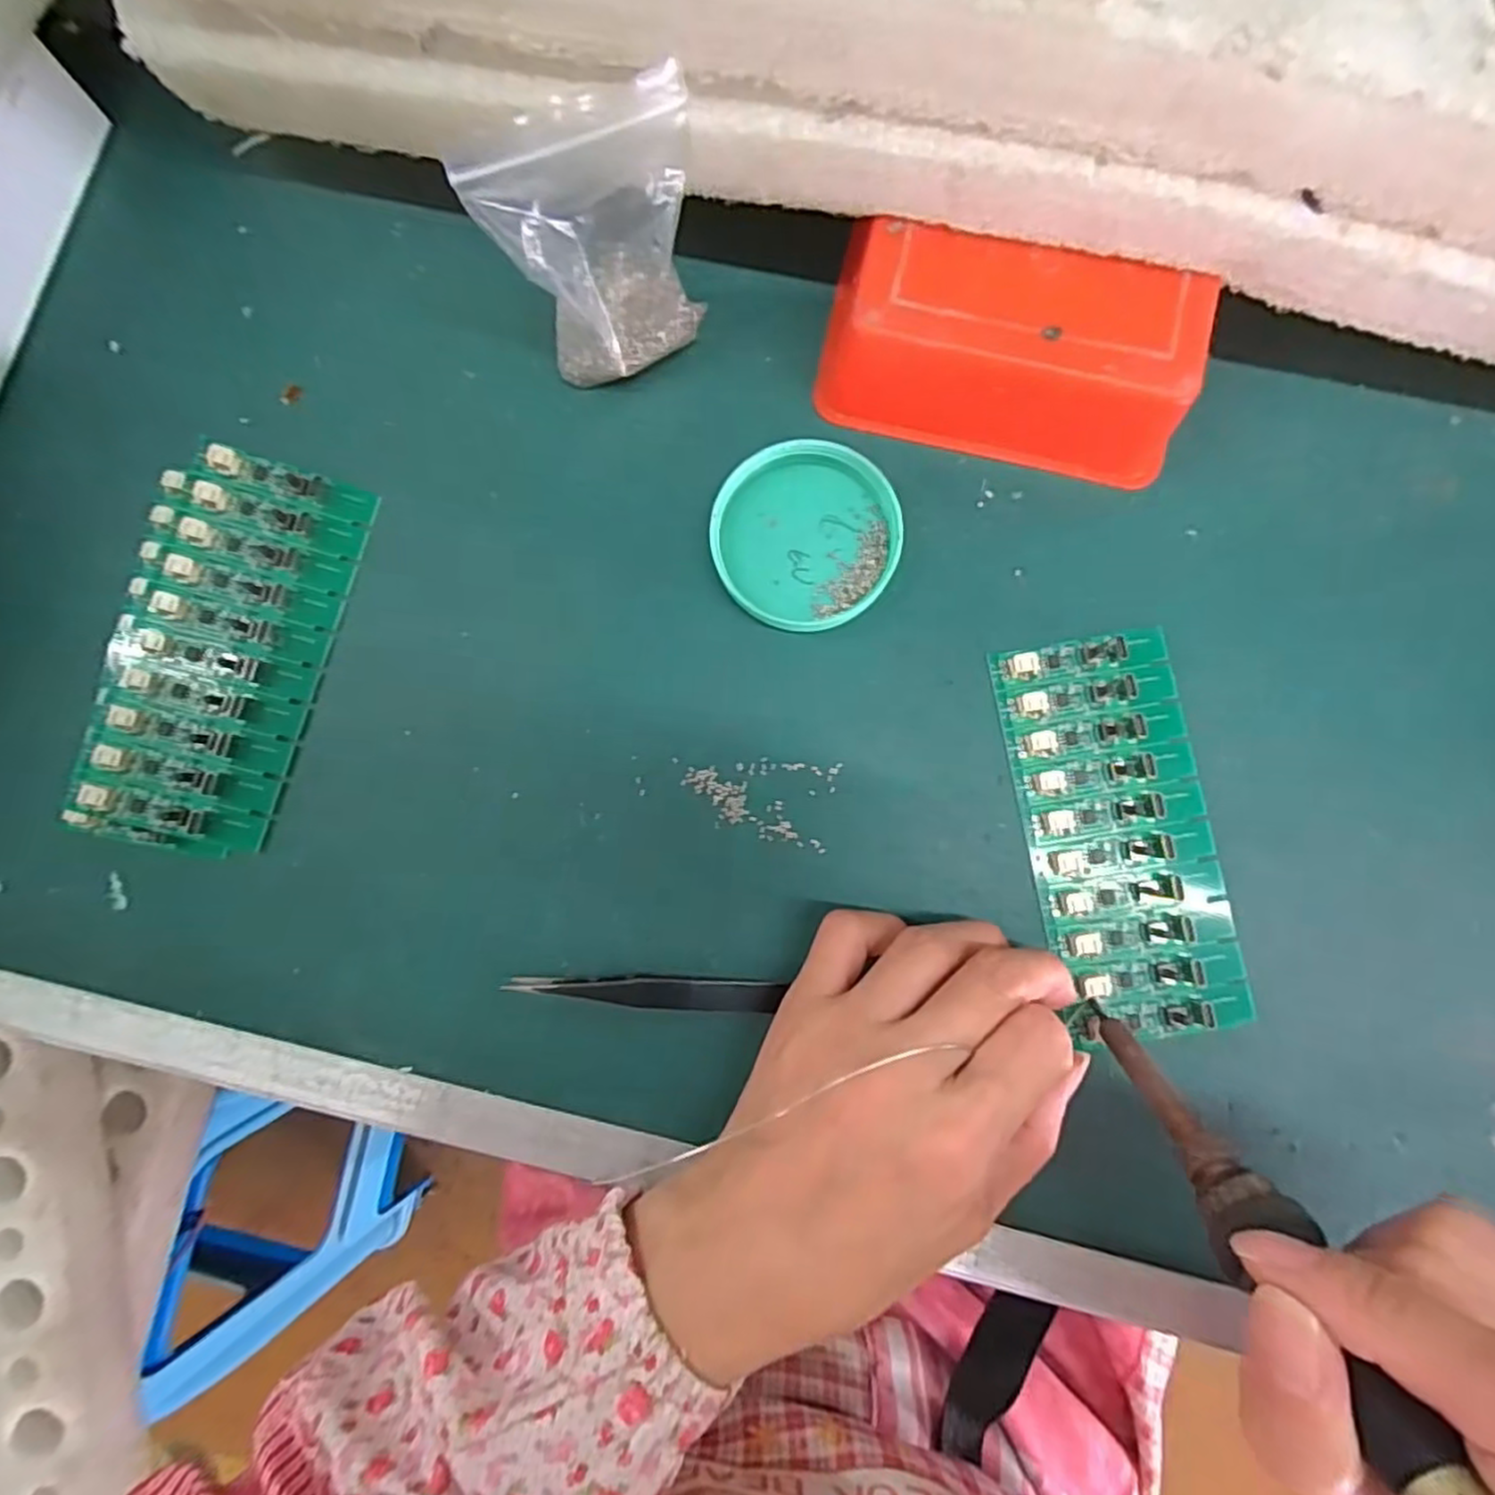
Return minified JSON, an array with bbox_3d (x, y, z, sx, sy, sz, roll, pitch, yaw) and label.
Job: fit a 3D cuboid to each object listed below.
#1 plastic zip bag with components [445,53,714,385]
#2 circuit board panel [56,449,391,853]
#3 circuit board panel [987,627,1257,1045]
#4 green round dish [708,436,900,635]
[{"bbox_3d":[-0.046,-0.159,0.229,0.064,0.086,0.030,-15,85,1],"label":"plastic zip bag with components"},{"bbox_3d":[-0.193,-0.035,0.252,0.071,0.021,0.143,14,86,3],"label":"circuit board panel"},{"bbox_3d":[0.130,0.028,0.244,0.062,0.007,0.135,-12,84,1],"label":"circuit board panel"},{"bbox_3d":[0.021,-0.076,0.254,0.065,0.013,0.064,0,86,2],"label":"green round dish"}]

